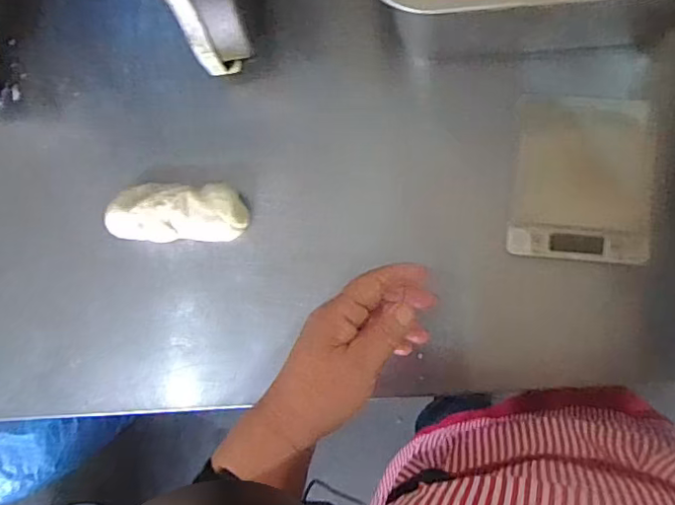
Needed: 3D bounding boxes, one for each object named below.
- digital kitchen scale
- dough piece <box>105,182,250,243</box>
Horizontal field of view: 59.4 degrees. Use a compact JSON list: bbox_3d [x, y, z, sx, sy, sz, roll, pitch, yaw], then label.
[{"bbox_3d":[0.187,-0.056,0.452,0.101,0.019,0.122,4,89,8],"label":"digital kitchen scale"},{"bbox_3d":[-0.133,-0.034,0.488,0.111,0.029,0.048,1,88,8],"label":"dough piece"}]

